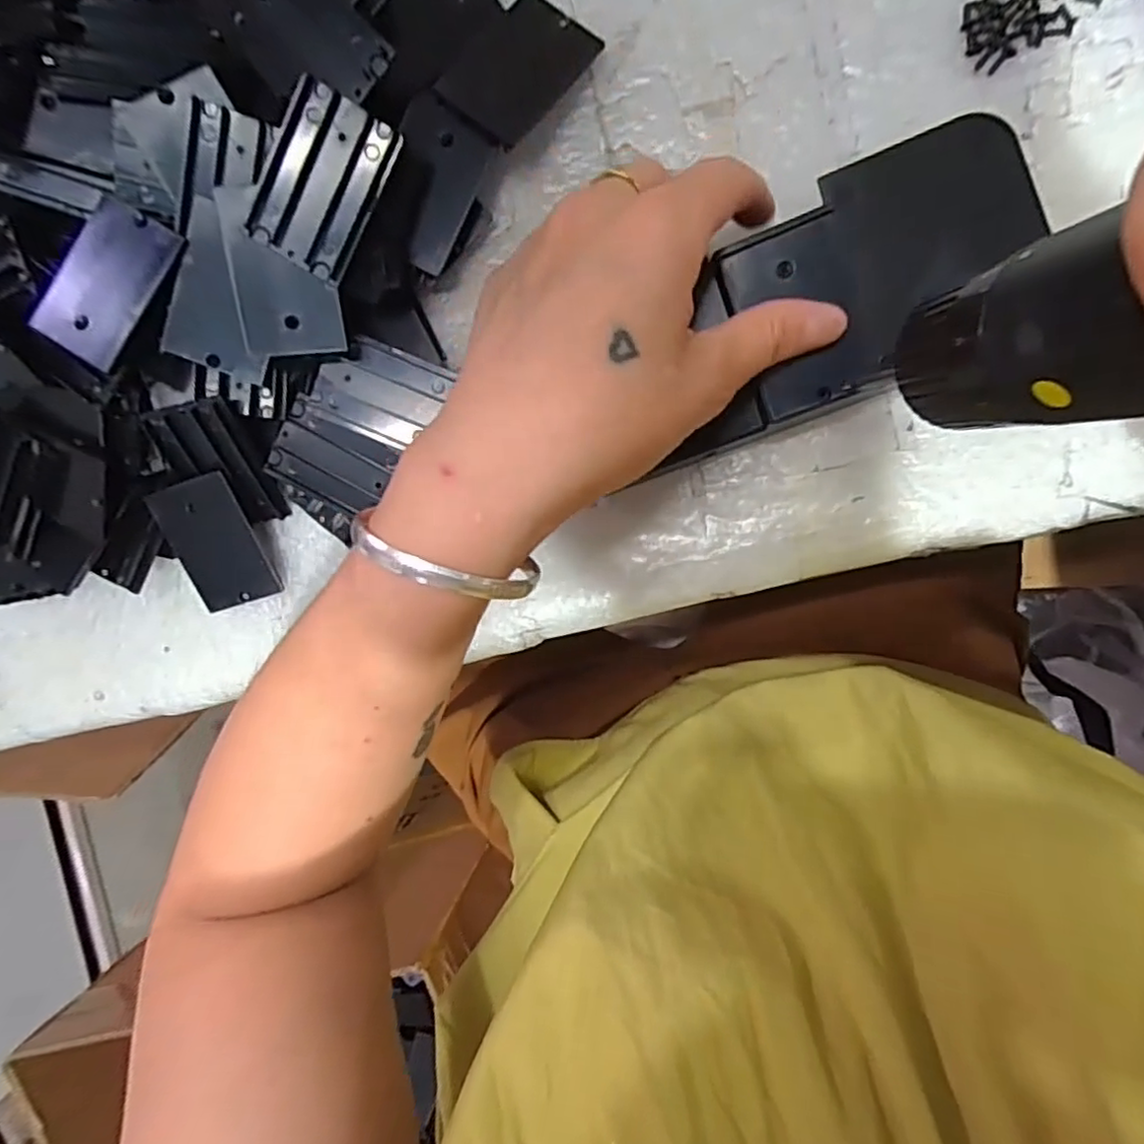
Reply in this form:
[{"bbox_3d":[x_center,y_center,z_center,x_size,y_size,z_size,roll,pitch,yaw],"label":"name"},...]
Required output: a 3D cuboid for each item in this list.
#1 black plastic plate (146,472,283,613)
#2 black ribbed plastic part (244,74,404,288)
[{"bbox_3d":[-0.150,-0.011,0.271,0.035,0.004,0.054,-15,111,4],"label":"black plastic plate"},{"bbox_3d":[-0.086,-0.133,0.219,0.034,0.008,0.054,30,99,2],"label":"black ribbed plastic part"}]

